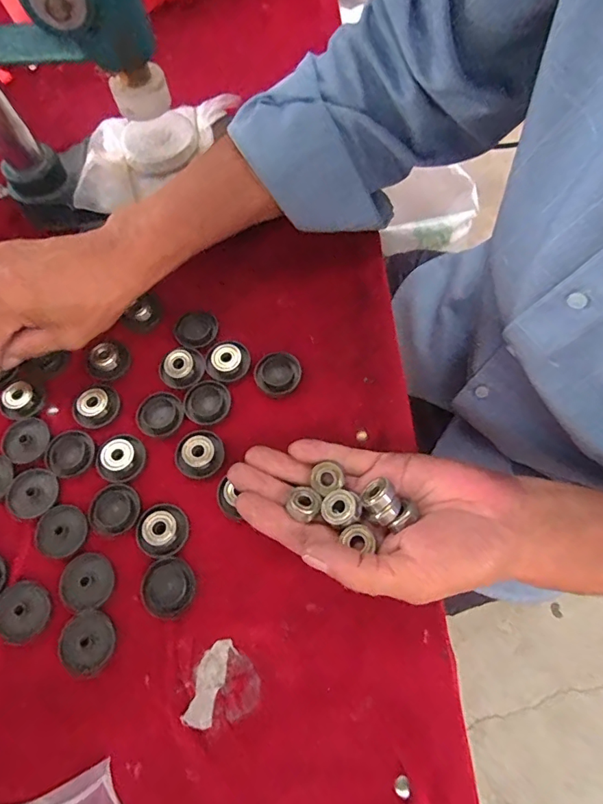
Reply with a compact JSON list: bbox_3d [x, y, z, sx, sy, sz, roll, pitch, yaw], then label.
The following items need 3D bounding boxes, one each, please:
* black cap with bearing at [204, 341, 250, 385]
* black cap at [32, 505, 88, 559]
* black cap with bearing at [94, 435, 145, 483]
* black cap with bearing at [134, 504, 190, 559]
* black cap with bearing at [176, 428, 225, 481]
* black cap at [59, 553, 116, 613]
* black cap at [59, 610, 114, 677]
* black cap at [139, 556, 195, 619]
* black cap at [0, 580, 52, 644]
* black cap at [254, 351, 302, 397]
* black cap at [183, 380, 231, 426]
[{"bbox_3d":[-0.055,-0.031,0.353,0.032,0.007,0.032,0,68,1],"label":"black cap with bearing"},{"bbox_3d":[-0.157,0.083,0.312,0.032,0.004,0.032,0,68,1],"label":"black cap"},{"bbox_3d":[-0.125,0.038,0.328,0.032,0.009,0.030,0,68,1],"label":"black cap with bearing"},{"bbox_3d":[-0.091,0.082,0.309,0.033,0.008,0.033,0,68,1],"label":"black cap with bearing"},{"bbox_3d":[-0.070,0.035,0.328,0.032,0.009,0.033,0,68,1],"label":"black cap with bearing"},{"bbox_3d":[-0.135,0.112,0.299,0.032,0.004,0.034,0,68,1],"label":"black cap"},{"bbox_3d":[-0.128,0.143,0.287,0.031,0.004,0.032,0,68,1],"label":"black cap"},{"bbox_3d":[-0.084,0.114,0.298,0.034,0.004,0.033,0,68,1],"label":"black cap"},{"bbox_3d":[-0.171,0.127,0.293,0.032,0.004,0.034,0,68,1],"label":"black cap"},{"bbox_3d":[-0.017,-0.022,0.351,0.033,0.005,0.037,-9,68,-3],"label":"black cap"},{"bbox_3d":[-0.068,0.000,0.343,0.032,0.004,0.033,0,68,1],"label":"black cap"}]

